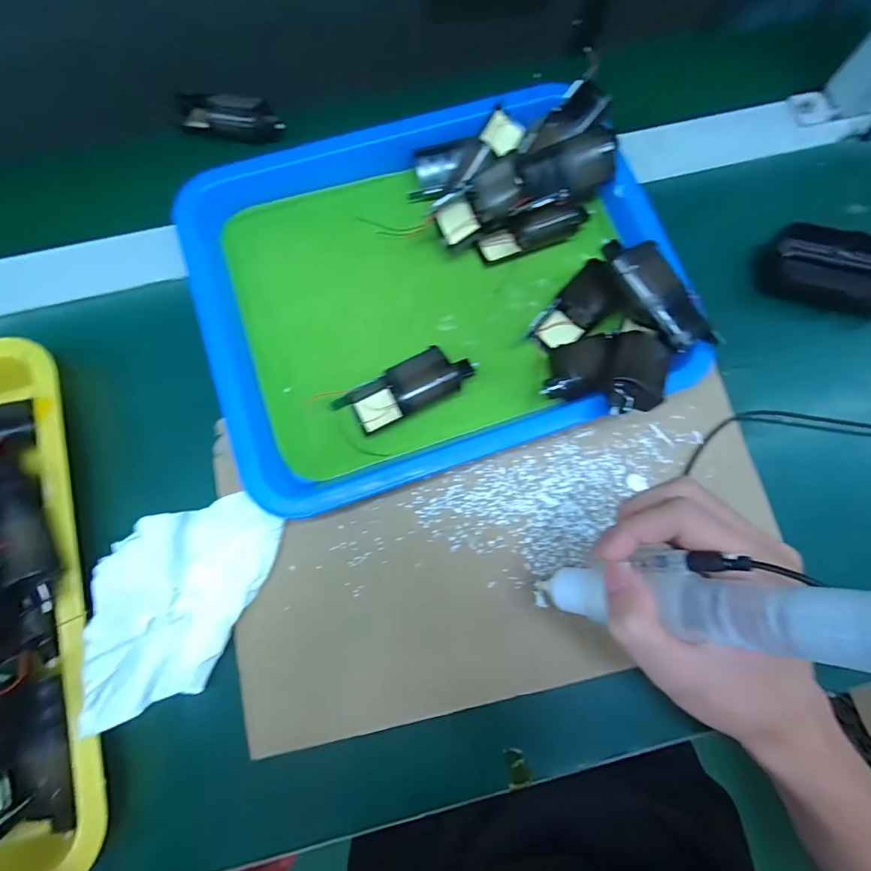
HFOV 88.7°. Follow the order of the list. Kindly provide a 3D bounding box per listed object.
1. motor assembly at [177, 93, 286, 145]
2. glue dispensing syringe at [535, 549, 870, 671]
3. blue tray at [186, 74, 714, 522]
[{"bbox_3d":[-0.169,-0.265,0.372,0.082,0.027,0.027,2,79,0],"label":"motor assembly"},{"bbox_3d":[0.113,0.068,0.181,0.029,0.193,0.030,3,78,-28],"label":"glue dispensing syringe"},{"bbox_3d":[0.001,-0.111,0.321,0.321,0.039,0.261,-18,80,-4],"label":"blue tray"}]

